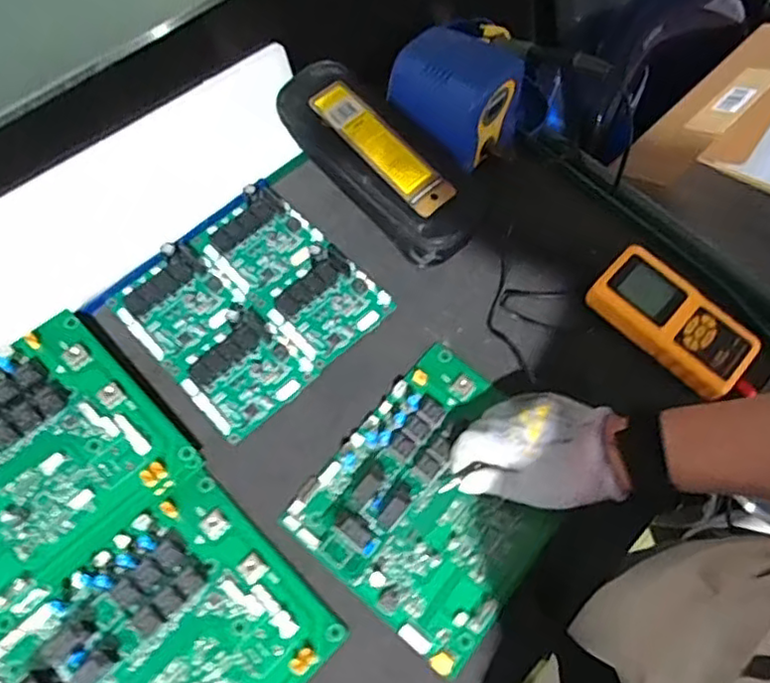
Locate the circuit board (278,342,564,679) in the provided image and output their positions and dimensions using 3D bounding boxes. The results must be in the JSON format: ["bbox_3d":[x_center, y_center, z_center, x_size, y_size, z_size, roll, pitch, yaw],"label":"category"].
[{"bbox_3d":[0.045,0.118,0.500,0.170,0.029,0.197,39,71,13],"label":"circuit board"}]

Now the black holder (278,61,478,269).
[{"bbox_3d":[-0.005,-0.172,0.611,0.094,0.048,0.228,-42,75,-17],"label":"black holder"}]

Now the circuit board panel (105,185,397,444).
[{"bbox_3d":[-0.120,-0.038,0.568,0.187,0.019,0.181,-41,75,-17],"label":"circuit board panel"}]

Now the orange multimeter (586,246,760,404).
[{"bbox_3d":[0.256,-0.020,0.564,0.141,0.022,0.072,42,72,14],"label":"orange multimeter"}]

